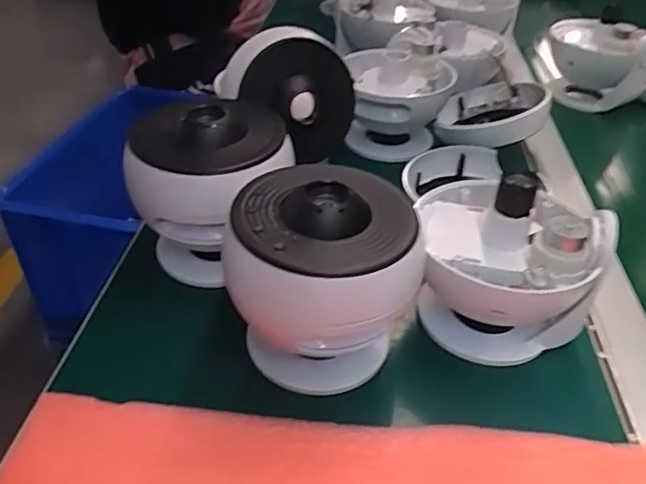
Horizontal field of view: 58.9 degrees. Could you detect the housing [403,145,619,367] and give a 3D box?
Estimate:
[{"bbox_3d":[0.114,0.009,0.379,0.110,0.109,0.113,2,37,-2],"label":"housing"}]

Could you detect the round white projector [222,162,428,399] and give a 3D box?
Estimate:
[{"bbox_3d":[-0.003,0.022,0.341,0.106,0.108,0.099,-3,37,-8],"label":"round white projector"}]

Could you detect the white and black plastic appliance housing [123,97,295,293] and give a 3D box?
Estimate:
[{"bbox_3d":[-0.080,-0.034,0.411,0.110,0.115,0.099,-12,40,-19],"label":"white and black plastic appliance housing"}]

